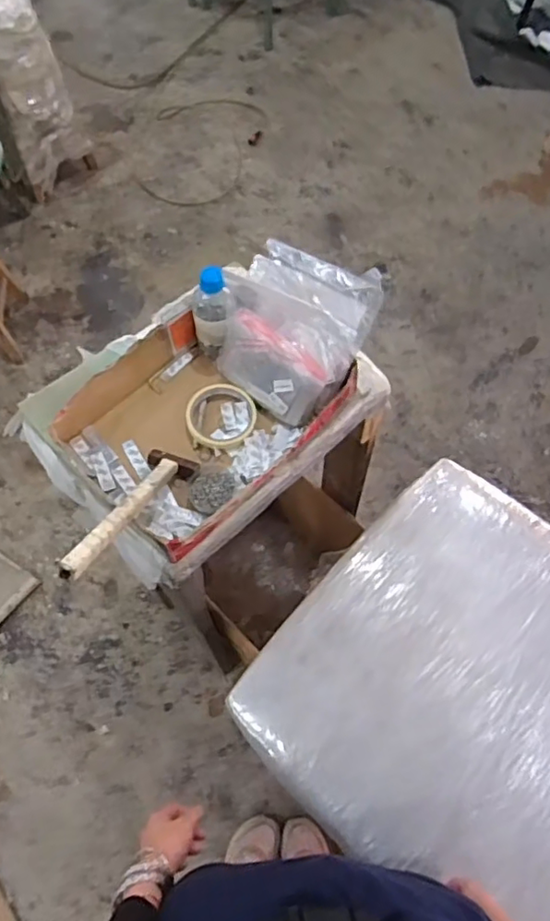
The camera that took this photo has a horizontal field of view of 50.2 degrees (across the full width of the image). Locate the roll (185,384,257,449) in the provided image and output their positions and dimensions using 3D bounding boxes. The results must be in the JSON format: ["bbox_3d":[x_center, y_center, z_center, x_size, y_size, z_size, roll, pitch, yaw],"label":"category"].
[{"bbox_3d":[-0.070,-0.059,0.773,0.091,0.015,0.095,0,62,0],"label":"roll"}]

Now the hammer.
[{"bbox_3d":[-0.159,0.052,0.649,0.060,0.024,0.240,14,28,10],"label":"hammer"}]

